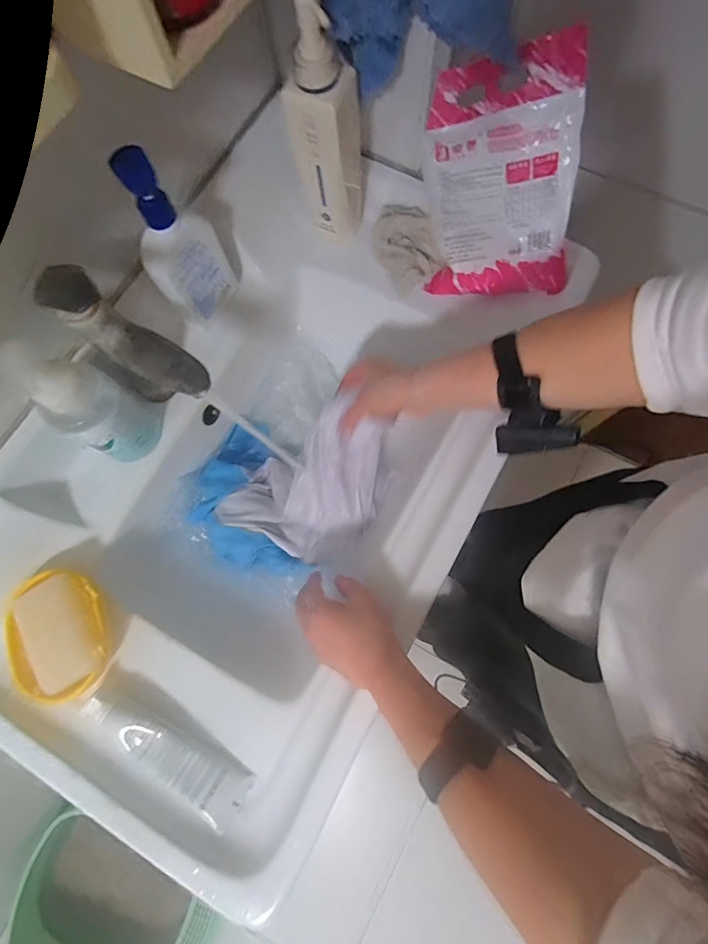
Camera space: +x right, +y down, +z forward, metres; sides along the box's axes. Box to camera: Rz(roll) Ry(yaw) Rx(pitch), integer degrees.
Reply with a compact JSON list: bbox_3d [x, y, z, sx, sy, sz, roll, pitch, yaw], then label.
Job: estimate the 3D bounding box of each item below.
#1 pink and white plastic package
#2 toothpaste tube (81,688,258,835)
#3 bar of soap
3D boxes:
[{"bbox_3d":[0.166,-0.330,0.496,0.171,0.041,0.233,3,118,12],"label":"pink and white plastic package"},{"bbox_3d":[-0.188,0.280,0.432,0.178,0.032,0.048,29,78,9],"label":"toothpaste tube"},{"bbox_3d":[-0.291,0.155,0.424,0.054,0.025,0.101,-29,76,-6],"label":"bar of soap"}]

